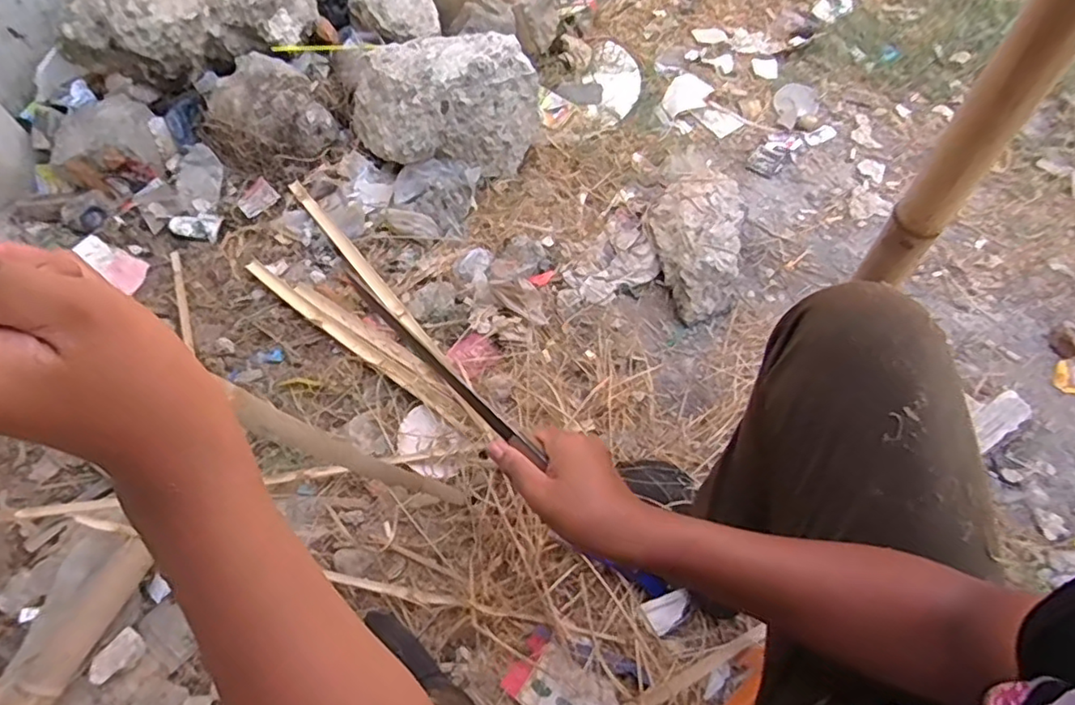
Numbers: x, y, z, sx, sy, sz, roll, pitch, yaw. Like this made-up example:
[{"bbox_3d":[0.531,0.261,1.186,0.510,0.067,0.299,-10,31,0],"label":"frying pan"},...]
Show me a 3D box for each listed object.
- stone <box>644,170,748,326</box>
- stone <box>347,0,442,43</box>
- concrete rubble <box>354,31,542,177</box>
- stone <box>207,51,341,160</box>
[{"bbox_3d":[0.287,-0.212,1.102,0.160,0.112,0.310,6,60,6],"label":"stone"},{"bbox_3d":[-0.313,-0.745,1.316,0.186,0.084,0.146,-12,60,-4],"label":"stone"},{"bbox_3d":[-0.186,-0.506,1.211,0.373,0.222,0.258,-3,60,1],"label":"concrete rubble"},{"bbox_3d":[-0.539,-0.483,1.209,0.203,0.098,0.223,-36,64,-17],"label":"stone"}]

